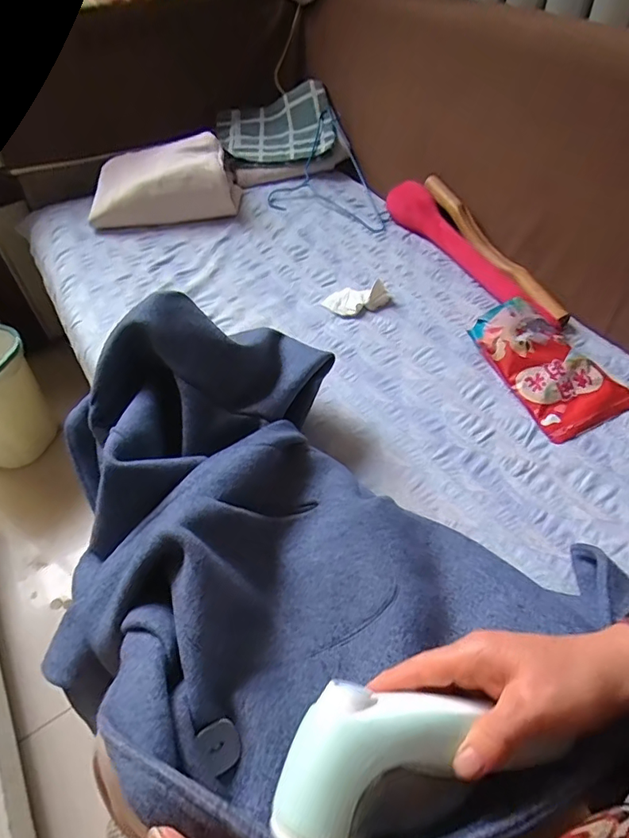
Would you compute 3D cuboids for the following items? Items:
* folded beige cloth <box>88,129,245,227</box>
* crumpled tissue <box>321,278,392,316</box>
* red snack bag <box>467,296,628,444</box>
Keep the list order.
[{"bbox_3d":[-0.312,-0.487,1.031,0.300,0.132,0.159,-10,49,-7],"label":"folded beige cloth"},{"bbox_3d":[0.073,-0.197,0.803,0.105,0.023,0.054,-11,49,-8],"label":"crumpled tissue"},{"bbox_3d":[0.322,-0.079,0.673,0.138,0.059,0.213,-19,49,-11],"label":"red snack bag"}]

